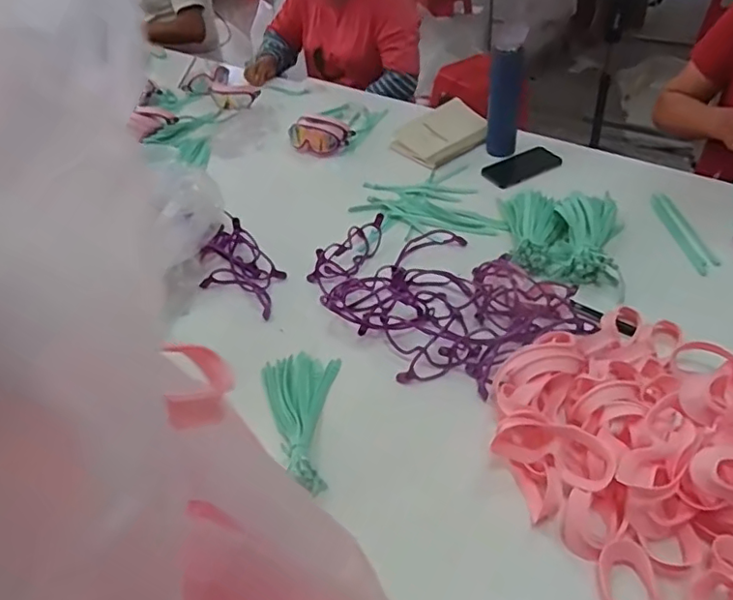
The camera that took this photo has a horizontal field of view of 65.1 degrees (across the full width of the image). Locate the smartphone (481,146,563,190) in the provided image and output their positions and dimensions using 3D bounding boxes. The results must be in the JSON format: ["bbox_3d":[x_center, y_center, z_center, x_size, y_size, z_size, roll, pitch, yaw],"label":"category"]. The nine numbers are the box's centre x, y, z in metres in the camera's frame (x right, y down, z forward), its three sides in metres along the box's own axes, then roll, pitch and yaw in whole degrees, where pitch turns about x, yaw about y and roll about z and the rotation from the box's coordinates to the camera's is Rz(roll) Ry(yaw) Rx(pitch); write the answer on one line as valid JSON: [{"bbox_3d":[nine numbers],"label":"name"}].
[{"bbox_3d":[0.330,-0.283,1.214,0.159,0.009,0.089,-26,47,-19],"label":"smartphone"}]

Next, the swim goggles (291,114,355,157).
[{"bbox_3d":[-0.109,-0.380,1.337,0.145,0.087,0.036,9,1,0],"label":"swim goggles"}]

